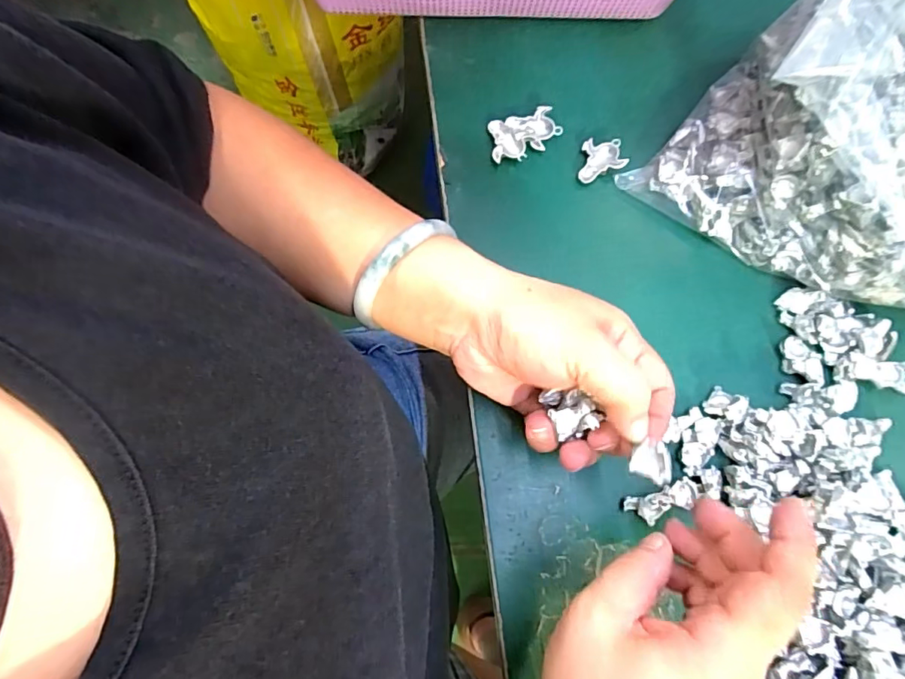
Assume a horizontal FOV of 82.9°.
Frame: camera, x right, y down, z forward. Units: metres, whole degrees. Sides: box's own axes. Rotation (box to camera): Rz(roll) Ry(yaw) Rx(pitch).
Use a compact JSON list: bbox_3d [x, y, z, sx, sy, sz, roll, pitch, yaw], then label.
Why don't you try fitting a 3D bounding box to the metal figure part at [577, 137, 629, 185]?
[{"bbox_3d":[0.097,-0.115,0.331,0.028,0.008,0.029,10,76,1],"label":"metal figure part"}]

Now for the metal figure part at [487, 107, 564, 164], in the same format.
[{"bbox_3d":[0.047,-0.133,0.333,0.045,0.005,0.032,-8,79,0],"label":"metal figure part"}]

